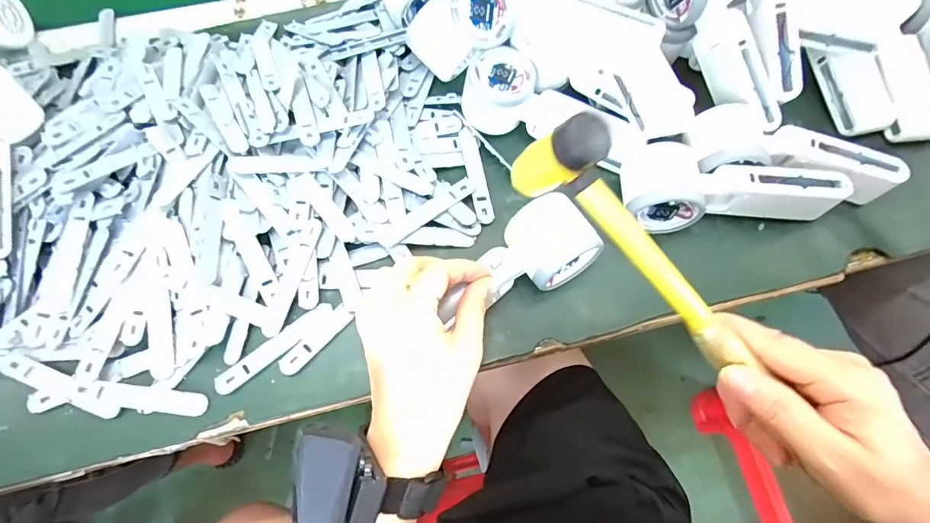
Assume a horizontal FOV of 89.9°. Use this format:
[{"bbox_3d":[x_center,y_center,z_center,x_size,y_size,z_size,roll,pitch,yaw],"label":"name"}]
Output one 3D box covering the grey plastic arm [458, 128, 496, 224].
[{"bbox_3d":[0.009,-0.076,0.405,0.015,0.006,0.095,-11,66,-4],"label":"grey plastic arm"}]

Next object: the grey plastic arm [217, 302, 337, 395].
[{"bbox_3d":[-0.141,0.063,0.346,0.095,0.004,0.016,-38,71,-15],"label":"grey plastic arm"}]

